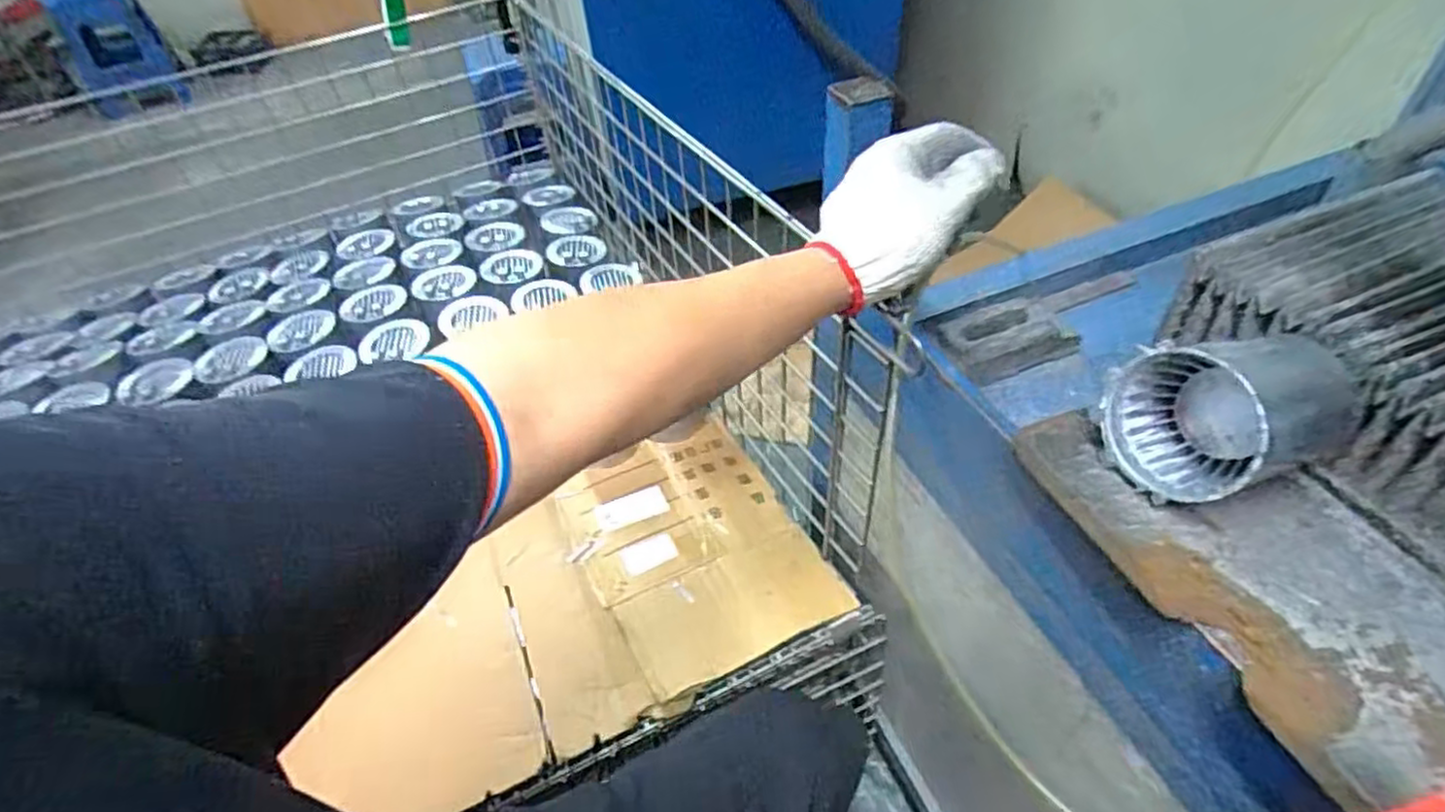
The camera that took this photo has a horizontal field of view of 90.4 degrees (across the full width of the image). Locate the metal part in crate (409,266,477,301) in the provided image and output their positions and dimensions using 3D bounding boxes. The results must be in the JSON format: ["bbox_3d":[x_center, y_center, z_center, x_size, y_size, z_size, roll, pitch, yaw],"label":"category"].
[{"bbox_3d":[-0.389,-0.175,1.003,0.079,0.018,0.068,5,47,11],"label":"metal part in crate"}]

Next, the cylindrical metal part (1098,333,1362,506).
[{"bbox_3d":[0.322,0.004,0.451,0.145,0.079,0.085,-18,47,-11],"label":"cylindrical metal part"}]

